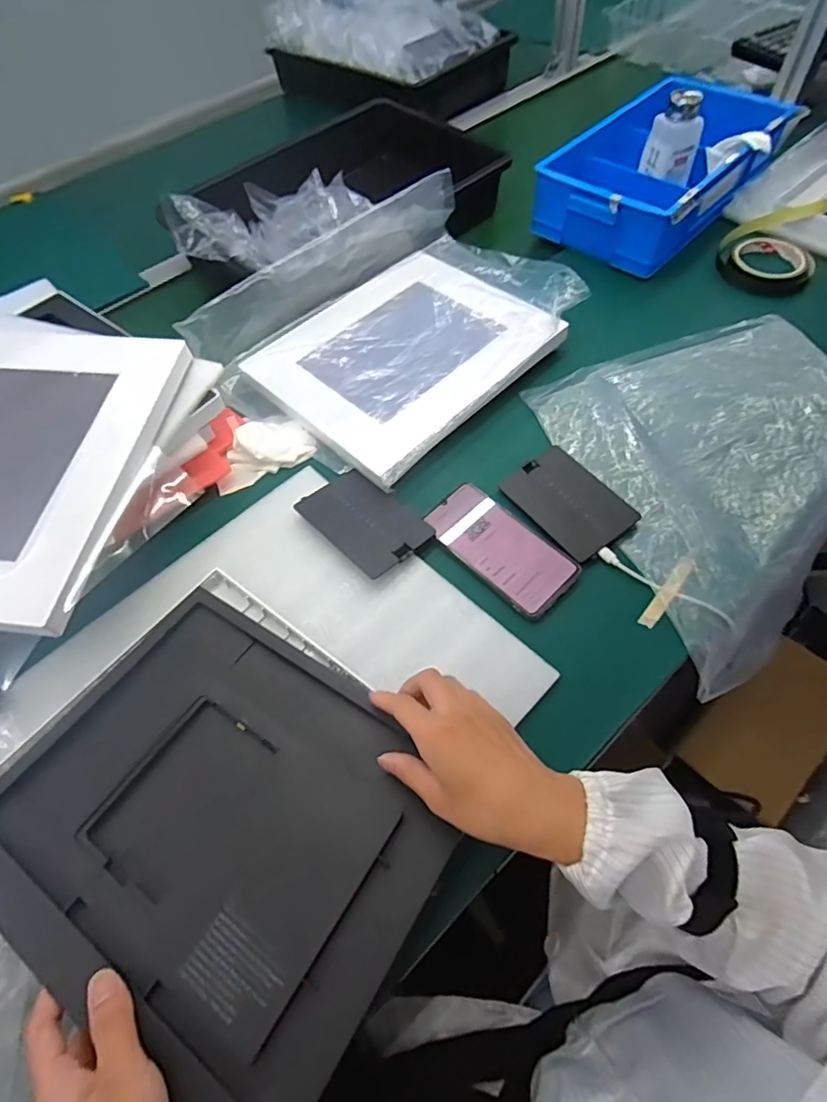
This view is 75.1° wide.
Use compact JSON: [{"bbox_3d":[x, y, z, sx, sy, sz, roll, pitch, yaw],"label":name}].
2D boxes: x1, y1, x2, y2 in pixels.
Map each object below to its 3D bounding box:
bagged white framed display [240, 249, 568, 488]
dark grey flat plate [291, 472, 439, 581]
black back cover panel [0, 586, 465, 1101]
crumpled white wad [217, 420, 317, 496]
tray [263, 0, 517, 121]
[{"bbox_3d":[-0.011,-0.242,0.621,0.305,0.021,0.265,-42,71,-18],"label":"bagged white framed display"},{"bbox_3d":[-0.047,-0.033,0.523,0.116,0.012,0.081,39,69,24],"label":"dark grey flat plate"},{"bbox_3d":[-0.133,0.179,0.373,0.294,0.012,0.239,27,57,20],"label":"black back cover panel"},{"bbox_3d":[-0.165,-0.111,0.586,0.110,0.024,0.066,-25,60,-11],"label":"crumpled white wad"},{"bbox_3d":[-0.060,-0.973,1.026,0.424,0.146,0.256,36,68,22],"label":"tray"}]

